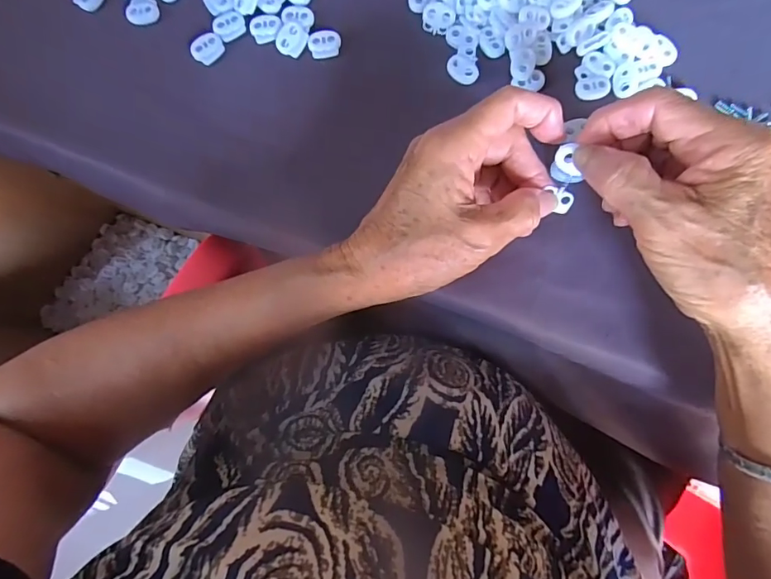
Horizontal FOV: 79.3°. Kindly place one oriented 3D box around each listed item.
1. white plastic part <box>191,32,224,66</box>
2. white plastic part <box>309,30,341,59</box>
[{"bbox_3d":[-0.124,-0.169,0.324,0.022,0.004,0.018,-43,82,-4],"label":"white plastic part"},{"bbox_3d":[-0.042,-0.170,0.322,0.022,0.004,0.019,-5,82,1],"label":"white plastic part"}]

